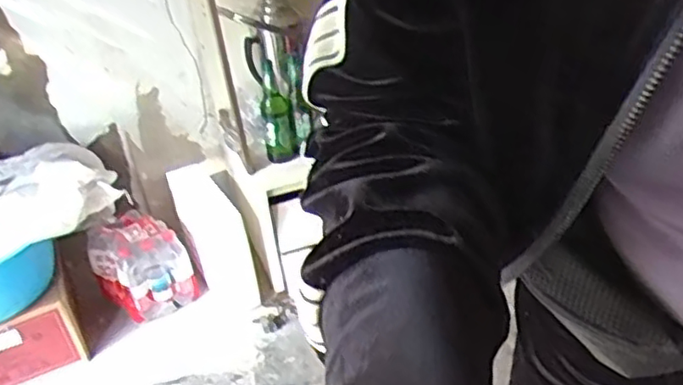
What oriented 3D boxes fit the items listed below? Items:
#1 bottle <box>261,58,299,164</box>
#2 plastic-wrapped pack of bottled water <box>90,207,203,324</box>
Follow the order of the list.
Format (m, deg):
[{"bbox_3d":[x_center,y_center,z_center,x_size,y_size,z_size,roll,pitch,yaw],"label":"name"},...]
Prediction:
[{"bbox_3d":[-0.147,-0.176,1.530,0.075,0.232,0.064,-9,31,-2],"label":"bottle"},{"bbox_3d":[-0.513,0.183,1.740,0.237,0.270,0.127,-16,32,-14],"label":"plastic-wrapped pack of bottled water"}]

